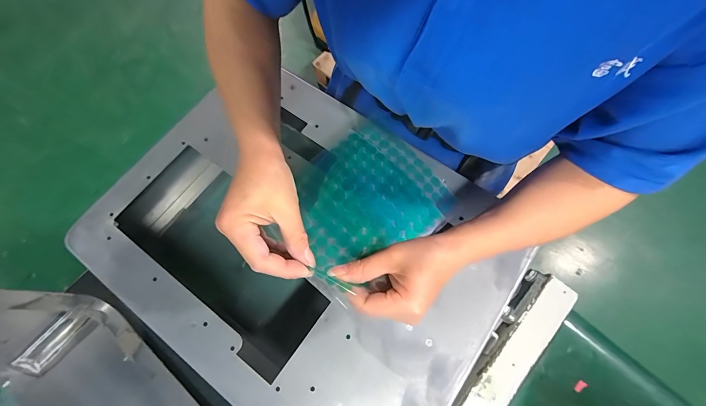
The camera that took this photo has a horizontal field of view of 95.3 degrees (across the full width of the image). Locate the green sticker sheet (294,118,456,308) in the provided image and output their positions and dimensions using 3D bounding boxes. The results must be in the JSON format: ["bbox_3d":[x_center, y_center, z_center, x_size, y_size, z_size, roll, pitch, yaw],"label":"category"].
[{"bbox_3d":[0.007,-0.006,0.311,0.155,0.039,0.130,-40,76,-10],"label":"green sticker sheet"}]

